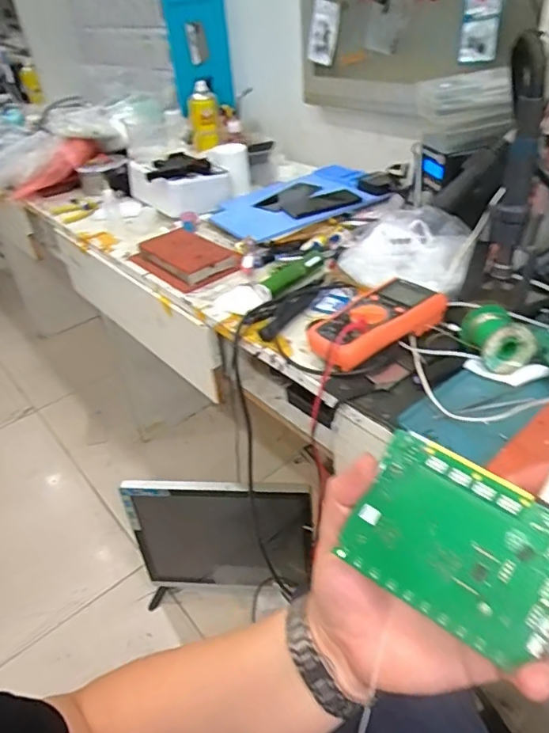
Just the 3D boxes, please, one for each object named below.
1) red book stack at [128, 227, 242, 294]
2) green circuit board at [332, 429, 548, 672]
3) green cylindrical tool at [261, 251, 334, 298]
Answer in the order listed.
[{"bbox_3d":[-0.169,-0.202,0.937,0.122,0.034,0.187,-29,43,-28],"label":"red book stack"},{"bbox_3d":[0.098,0.094,0.274,0.106,0.004,0.081,27,86,24],"label":"green circuit board"},{"bbox_3d":[0.037,-0.156,0.849,0.036,0.026,0.165,22,45,31],"label":"green cylindrical tool"}]

